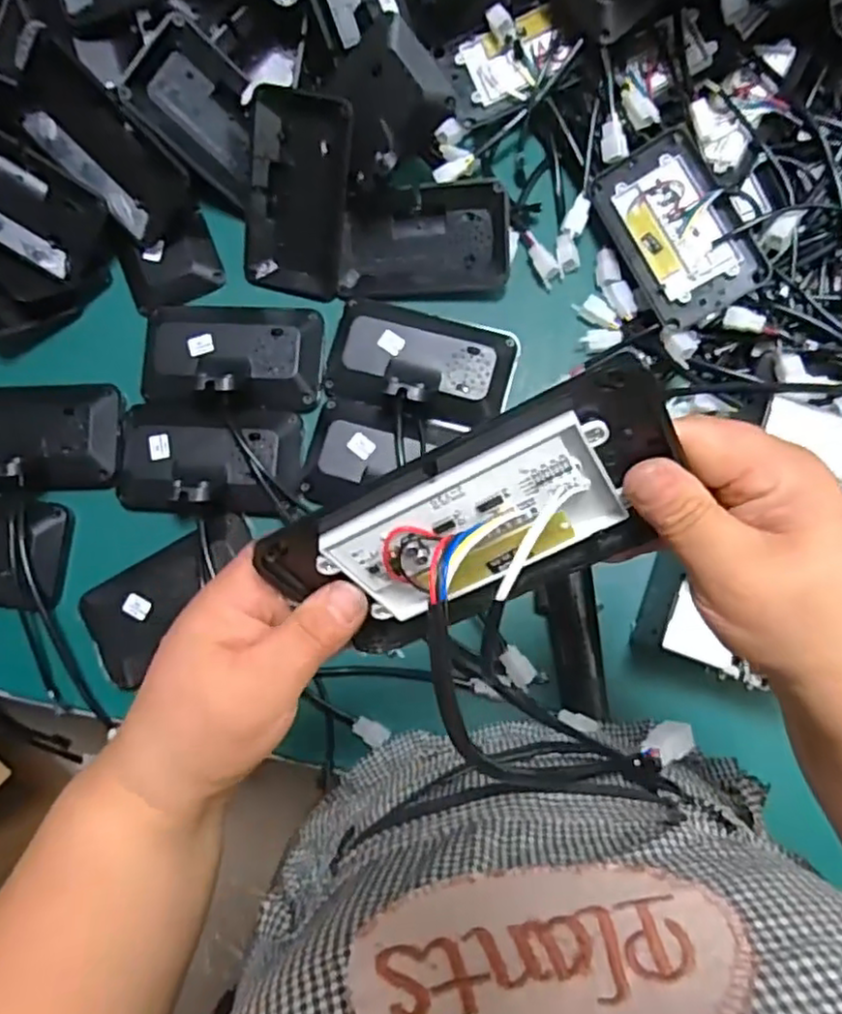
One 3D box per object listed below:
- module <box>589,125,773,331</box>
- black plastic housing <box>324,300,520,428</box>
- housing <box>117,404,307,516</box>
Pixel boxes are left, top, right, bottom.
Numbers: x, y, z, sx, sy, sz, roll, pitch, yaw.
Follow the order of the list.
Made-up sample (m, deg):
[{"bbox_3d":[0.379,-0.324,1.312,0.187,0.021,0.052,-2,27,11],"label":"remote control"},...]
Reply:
[{"bbox_3d":[0.211,-0.232,0.553,0.089,0.017,0.154,-28,77,18],"label":"module"},{"bbox_3d":[-0.002,-0.127,0.571,0.158,0.052,0.095,11,83,5],"label":"black plastic housing"},{"bbox_3d":[-0.185,-0.044,0.563,0.159,0.036,0.095,3,83,4],"label":"housing"}]

